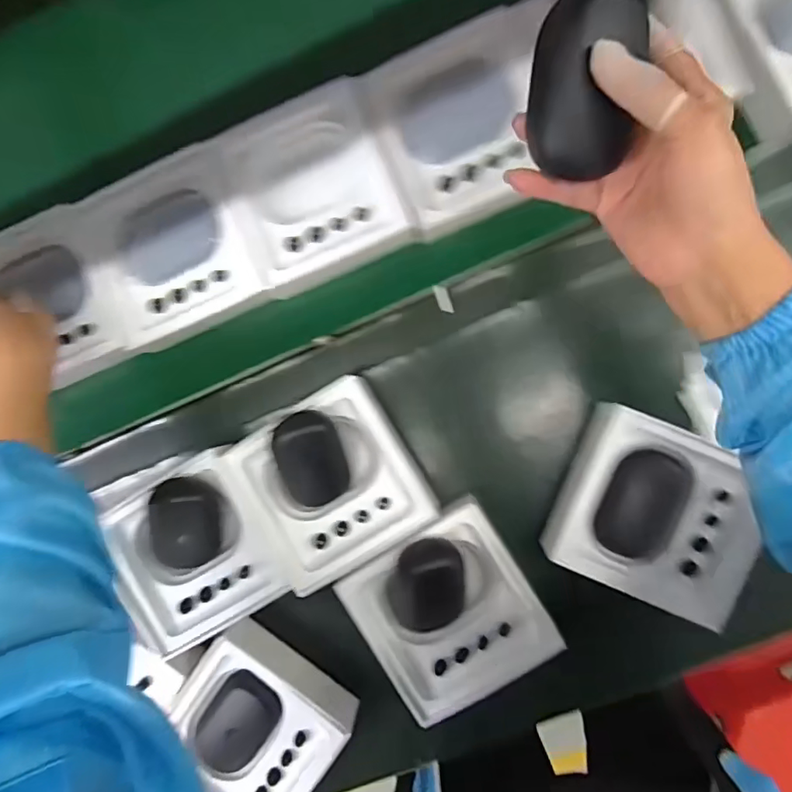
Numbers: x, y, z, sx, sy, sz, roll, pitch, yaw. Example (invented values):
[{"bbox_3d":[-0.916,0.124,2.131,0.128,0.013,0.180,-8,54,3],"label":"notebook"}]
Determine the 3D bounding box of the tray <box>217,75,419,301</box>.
[{"bbox_3d":[-0.069,-0.174,0.450,0.134,0.040,0.142,-20,85,5],"label":"tray"}]

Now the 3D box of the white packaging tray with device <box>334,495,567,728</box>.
[{"bbox_3d":[0.044,0.177,0.426,0.135,0.042,0.138,-33,84,4],"label":"white packaging tray with device"}]

